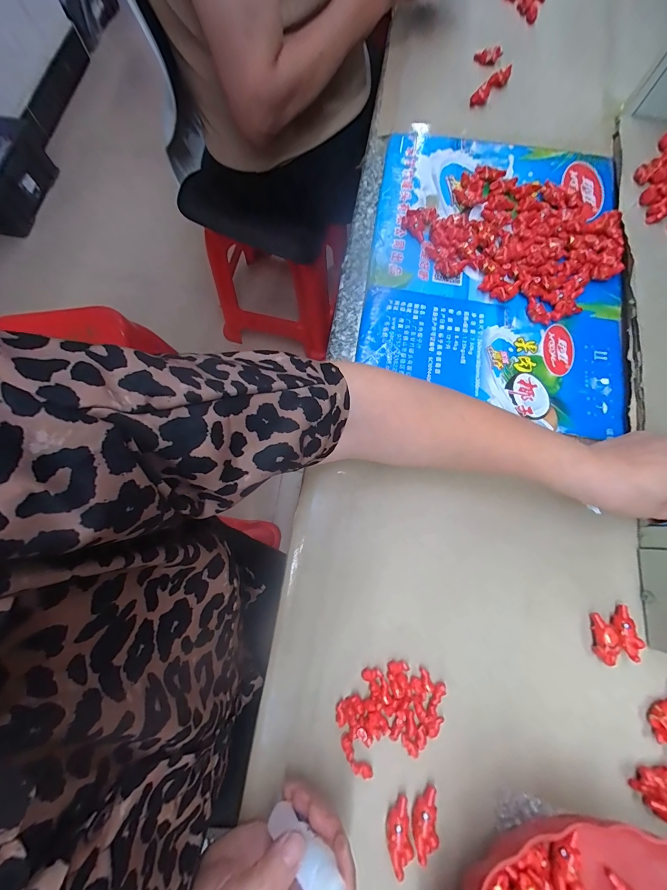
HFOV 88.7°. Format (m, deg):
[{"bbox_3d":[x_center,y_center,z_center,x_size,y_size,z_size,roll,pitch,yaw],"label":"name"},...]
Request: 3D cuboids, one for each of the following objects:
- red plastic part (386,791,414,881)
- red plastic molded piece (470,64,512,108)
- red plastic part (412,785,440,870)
[{"bbox_3d":[0.050,0.298,0.260,0.019,0.009,0.044,5,59,1],"label":"red plastic part"},{"bbox_3d":[0.216,-0.492,0.468,0.020,0.008,0.084,39,79,10],"label":"red plastic molded piece"},{"bbox_3d":[0.070,0.288,0.259,0.020,0.007,0.042,12,61,3],"label":"red plastic part"}]

